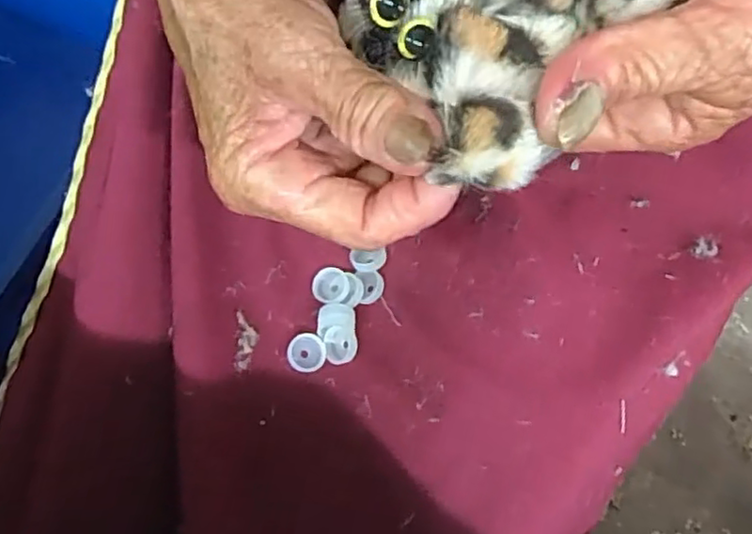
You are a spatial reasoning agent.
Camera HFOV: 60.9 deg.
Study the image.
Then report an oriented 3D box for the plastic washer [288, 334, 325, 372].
[{"bbox_3d":[-0.031,0.038,0.283,0.016,0.004,0.017,0,72,0],"label":"plastic washer"}]

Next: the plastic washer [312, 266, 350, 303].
[{"bbox_3d":[-0.020,0.009,0.293,0.016,0.005,0.017,0,72,0],"label":"plastic washer"}]

